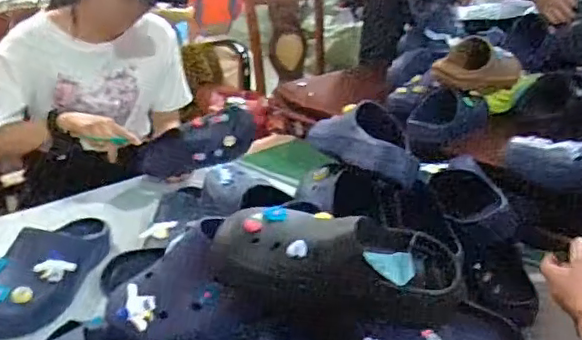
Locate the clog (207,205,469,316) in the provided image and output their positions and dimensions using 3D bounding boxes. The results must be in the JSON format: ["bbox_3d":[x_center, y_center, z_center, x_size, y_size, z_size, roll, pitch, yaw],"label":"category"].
[{"bbox_3d":[0.067,0.103,0.665,0.296,0.086,0.128,9,22,-17],"label":"clog"}]

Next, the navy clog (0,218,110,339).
[{"bbox_3d":[-0.364,0.140,0.882,0.108,0.080,0.265,8,25,15],"label":"navy clog"}]

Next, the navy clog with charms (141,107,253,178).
[{"bbox_3d":[-0.199,-0.052,1.184,0.253,0.093,0.117,-19,21,14],"label":"navy clog with charms"}]

